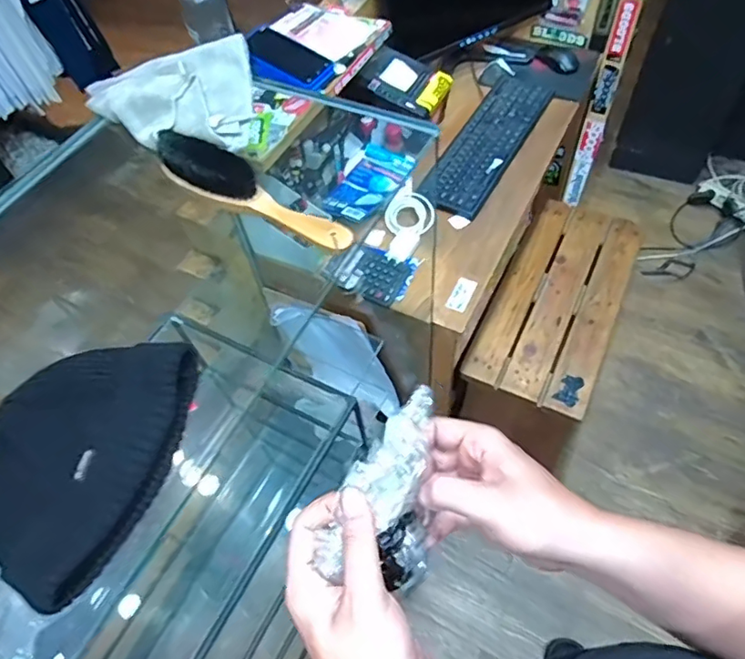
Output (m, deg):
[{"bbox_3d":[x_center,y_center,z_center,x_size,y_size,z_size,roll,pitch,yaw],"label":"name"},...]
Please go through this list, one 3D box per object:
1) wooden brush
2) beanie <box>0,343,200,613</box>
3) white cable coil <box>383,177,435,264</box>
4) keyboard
[{"bbox_3d":[-0.128,-0.139,0.548,0.246,0.043,0.047,29,64,21],"label":"wooden brush"},{"bbox_3d":[-0.221,0.092,0.412,0.131,0.030,0.187,9,58,10],"label":"beanie"},{"bbox_3d":[0.072,-0.219,1.085,0.087,0.028,0.206,19,61,16],"label":"white cable coil"},{"bbox_3d":[0.259,-0.420,1.199,0.146,0.019,0.470,27,63,20],"label":"keyboard"}]

